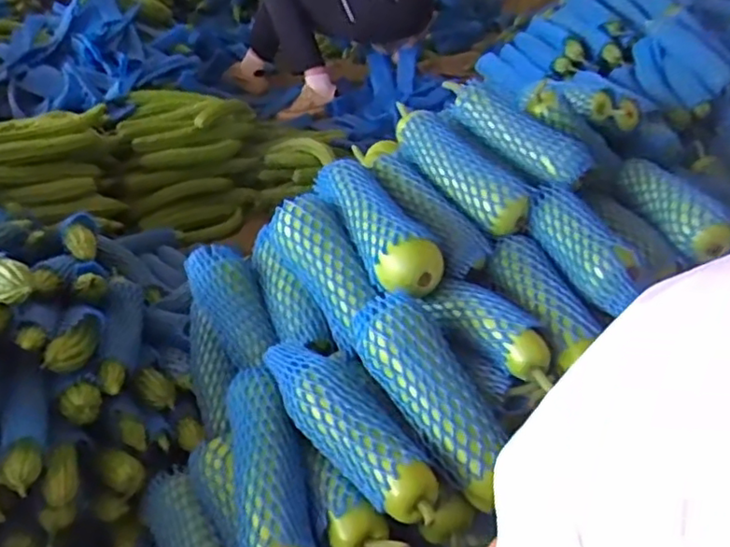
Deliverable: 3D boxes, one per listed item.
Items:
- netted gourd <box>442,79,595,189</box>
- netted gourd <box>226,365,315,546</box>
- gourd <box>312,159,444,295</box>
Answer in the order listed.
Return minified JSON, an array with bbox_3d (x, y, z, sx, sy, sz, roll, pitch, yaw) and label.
[{"bbox_3d":[0.202,-0.196,0.879,0.067,0.049,0.230,-30,57,-33],"label":"netted gourd"},{"bbox_3d":[-0.104,0.204,0.680,0.077,0.059,0.240,-11,50,-10],"label":"netted gourd"},{"bbox_3d":[0.013,-0.072,0.828,0.086,0.067,0.258,-14,36,-15],"label":"gourd"}]

